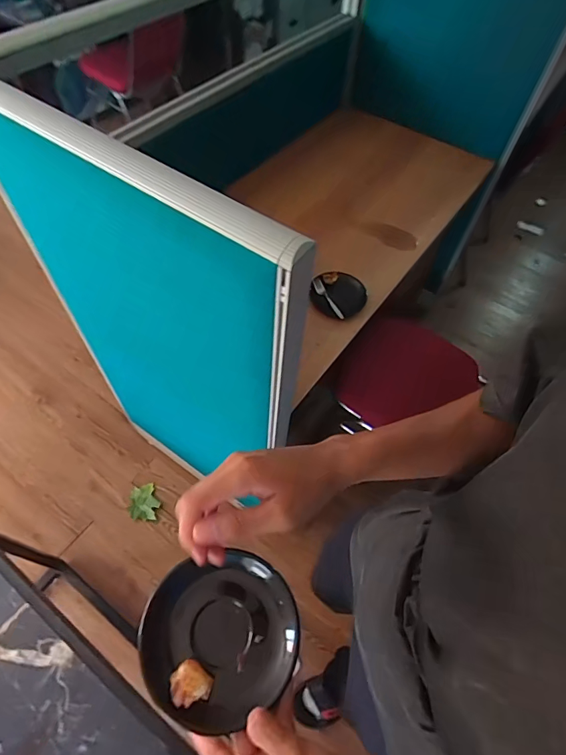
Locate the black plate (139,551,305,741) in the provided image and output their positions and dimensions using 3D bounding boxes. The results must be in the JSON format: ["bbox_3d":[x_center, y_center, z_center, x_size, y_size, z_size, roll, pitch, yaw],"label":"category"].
[{"bbox_3d":[-0.057,0.233,0.380,0.137,0.021,0.125,2,57,-3],"label":"black plate"}]

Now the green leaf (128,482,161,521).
[{"bbox_3d":[-0.478,0.431,1.463,0.100,0.008,0.126,-2,57,-5],"label":"green leaf"}]

